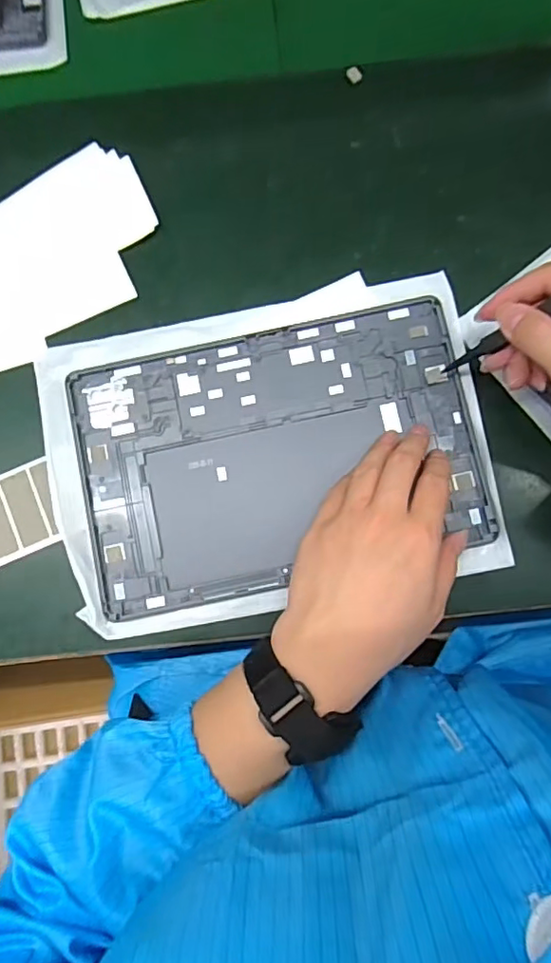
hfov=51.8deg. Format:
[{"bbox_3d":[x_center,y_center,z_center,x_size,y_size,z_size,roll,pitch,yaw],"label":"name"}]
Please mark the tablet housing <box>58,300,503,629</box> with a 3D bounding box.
[{"bbox_3d":[0.001,-0.018,0.373,0.254,0.008,0.166,-12,80,1],"label":"tablet housing"}]

